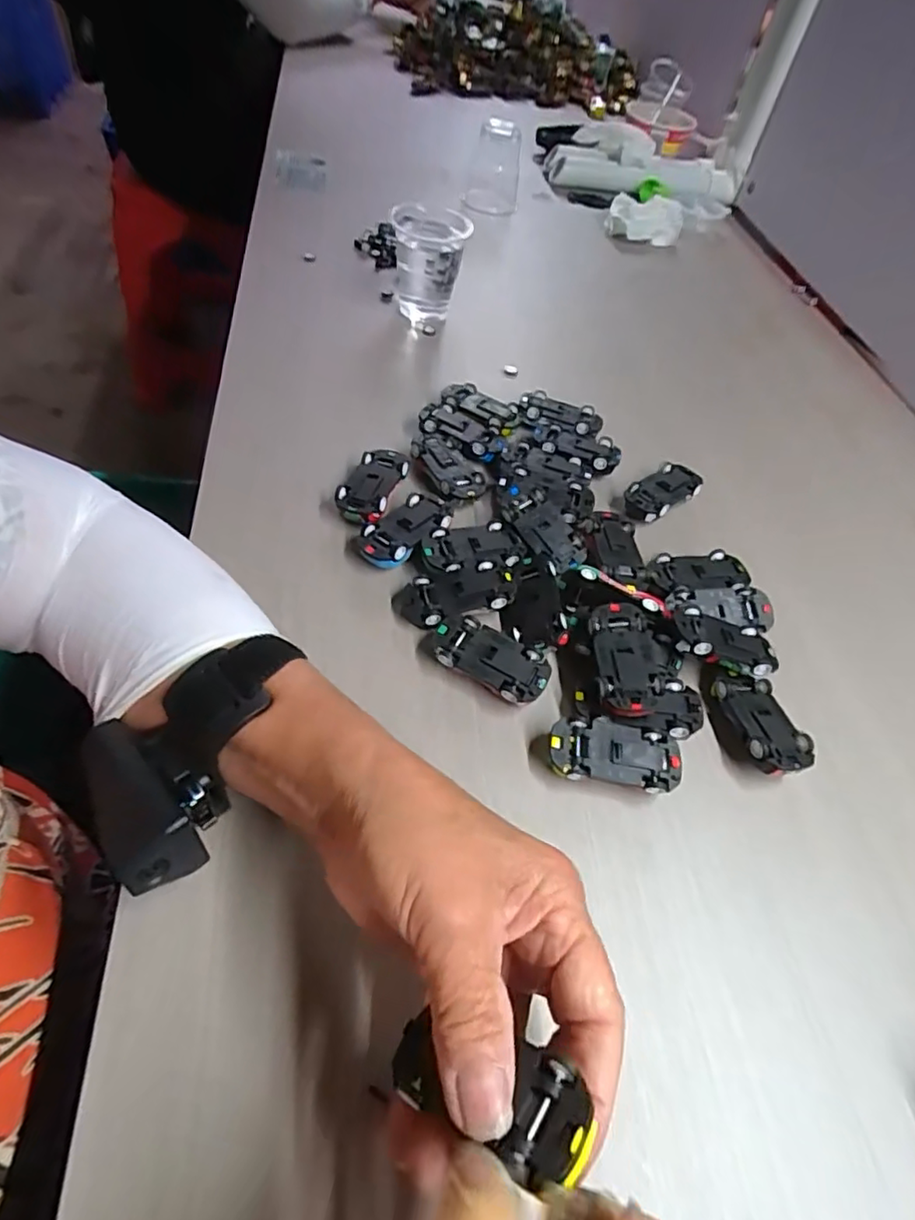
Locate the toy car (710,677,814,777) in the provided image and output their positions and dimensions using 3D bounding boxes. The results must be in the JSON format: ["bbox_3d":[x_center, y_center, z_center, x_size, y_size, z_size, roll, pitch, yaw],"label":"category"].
[{"bbox_3d":[0.162,0.063,0.327,0.033,0.018,0.058,-6,56,-14],"label":"toy car"}]

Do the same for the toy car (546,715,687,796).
[{"bbox_3d":[0.078,0.074,0.306,0.065,0.021,0.030,11,54,-2],"label":"toy car"}]

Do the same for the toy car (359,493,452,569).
[{"bbox_3d":[-0.033,-0.045,0.375,0.059,0.022,0.032,-36,67,-29],"label":"toy car"}]

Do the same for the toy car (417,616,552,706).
[{"bbox_3d":[0.014,0.027,0.330,0.071,0.021,0.031,26,55,10],"label":"toy car"}]

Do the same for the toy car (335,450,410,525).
[{"bbox_3d":[-0.055,-0.078,0.400,0.032,0.022,0.064,21,54,6],"label":"toy car"}]

